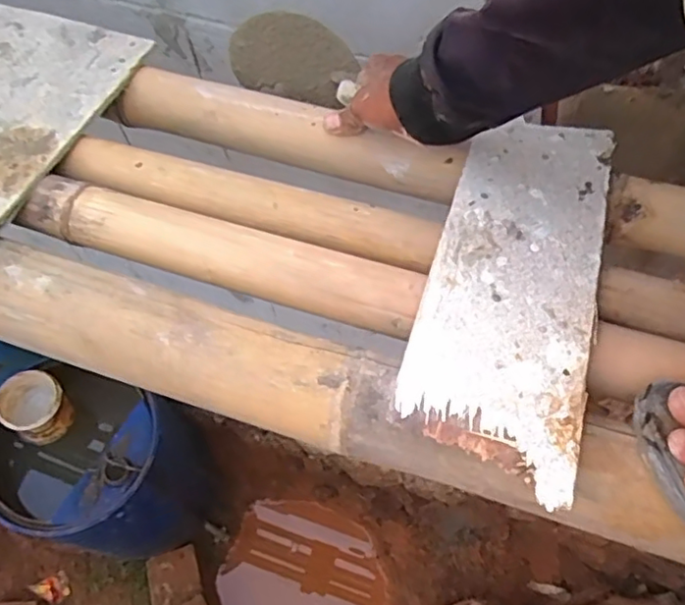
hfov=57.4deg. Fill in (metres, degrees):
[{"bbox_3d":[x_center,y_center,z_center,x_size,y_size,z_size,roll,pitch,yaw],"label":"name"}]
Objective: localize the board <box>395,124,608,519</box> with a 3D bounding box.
[{"bbox_3d":[0.132,-0.031,0.475,0.118,0.006,0.345,15,54,9],"label":"board"}]

